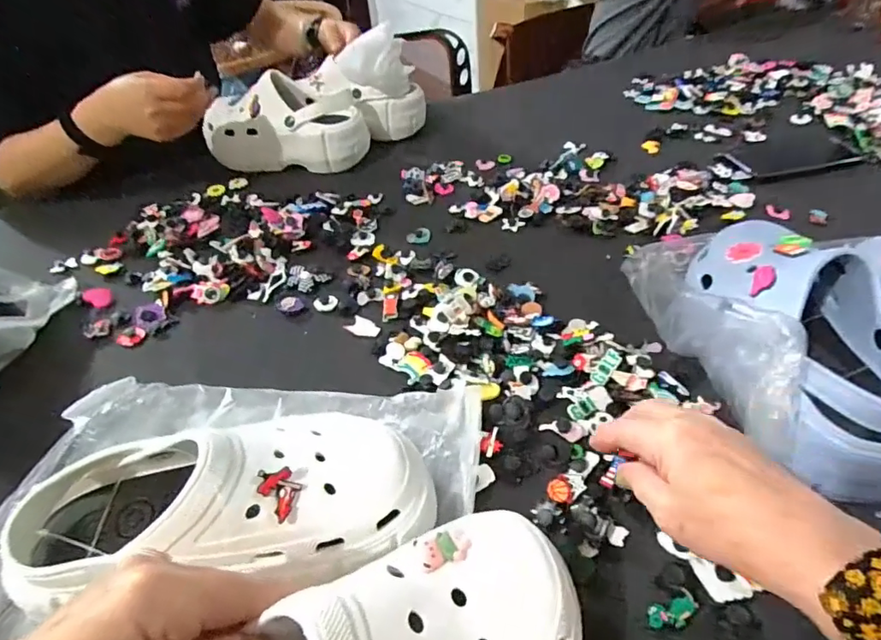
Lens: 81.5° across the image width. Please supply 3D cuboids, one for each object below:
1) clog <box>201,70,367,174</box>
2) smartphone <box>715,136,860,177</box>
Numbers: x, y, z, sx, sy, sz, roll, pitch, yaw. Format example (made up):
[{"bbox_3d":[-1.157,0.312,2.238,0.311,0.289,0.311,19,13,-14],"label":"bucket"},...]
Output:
[{"bbox_3d":[-0.229,-0.290,0.755,0.232,0.098,0.102,7,45,13],"label":"clog"},{"bbox_3d":[0.480,-0.227,0.705,0.174,0.012,0.078,-12,44,-6],"label":"smartphone"}]

